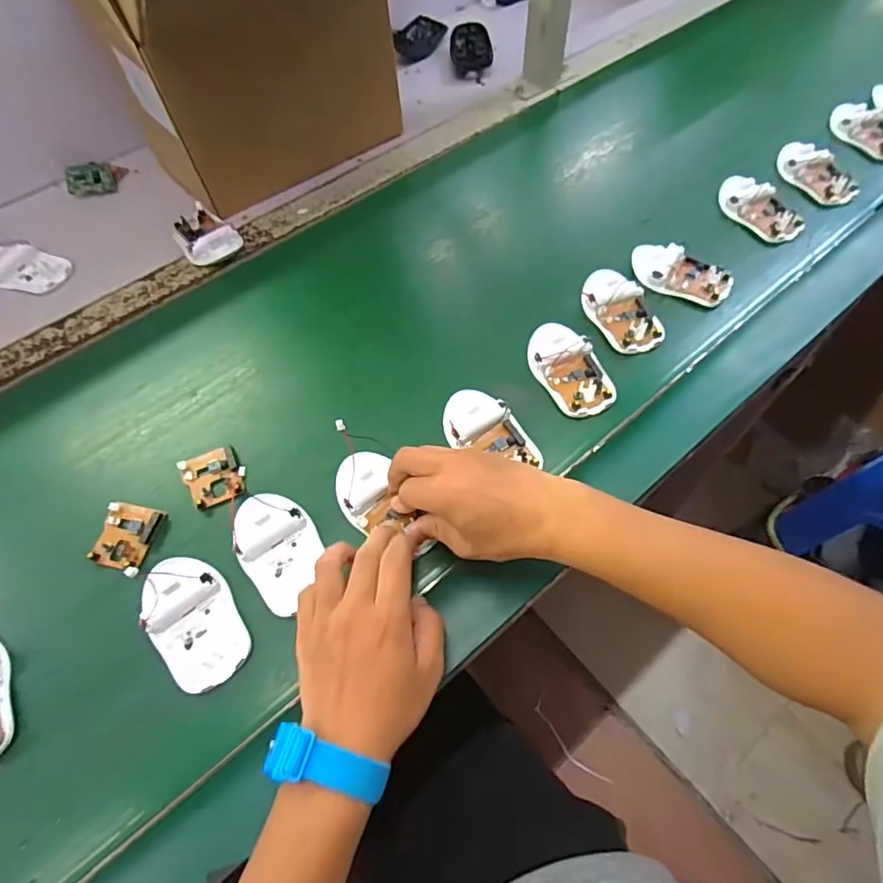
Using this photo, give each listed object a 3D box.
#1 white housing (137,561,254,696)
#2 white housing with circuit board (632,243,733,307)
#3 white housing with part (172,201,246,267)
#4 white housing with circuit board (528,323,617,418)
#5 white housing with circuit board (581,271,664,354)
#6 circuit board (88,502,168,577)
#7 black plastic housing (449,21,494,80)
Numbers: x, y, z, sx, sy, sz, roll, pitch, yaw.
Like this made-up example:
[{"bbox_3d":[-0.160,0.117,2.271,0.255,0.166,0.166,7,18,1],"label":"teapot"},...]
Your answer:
[{"bbox_3d":[-0.178,0.125,0.383,0.055,0.025,0.098,-30,63,-15],"label":"white housing"},{"bbox_3d":[0.240,-0.168,0.542,0.096,0.019,0.056,20,62,13],"label":"white housing with circuit board"},{"bbox_3d":[-0.268,-0.238,0.599,0.058,0.025,0.100,-35,64,-17],"label":"white housing with part"},{"bbox_3d":[0.114,-0.069,0.481,0.057,0.022,0.096,-16,60,-7],"label":"white housing with circuit board"},{"bbox_3d":[0.174,-0.128,0.514,0.052,0.023,0.094,-22,61,-10],"label":"white housing with circuit board"},{"bbox_3d":[-0.248,0.075,0.424,0.045,0.008,0.052,11,61,8],"label":"circuit board"},{"bbox_3d":[0.044,-0.571,0.783,0.059,0.024,0.097,-1,60,2],"label":"black plastic housing"}]

